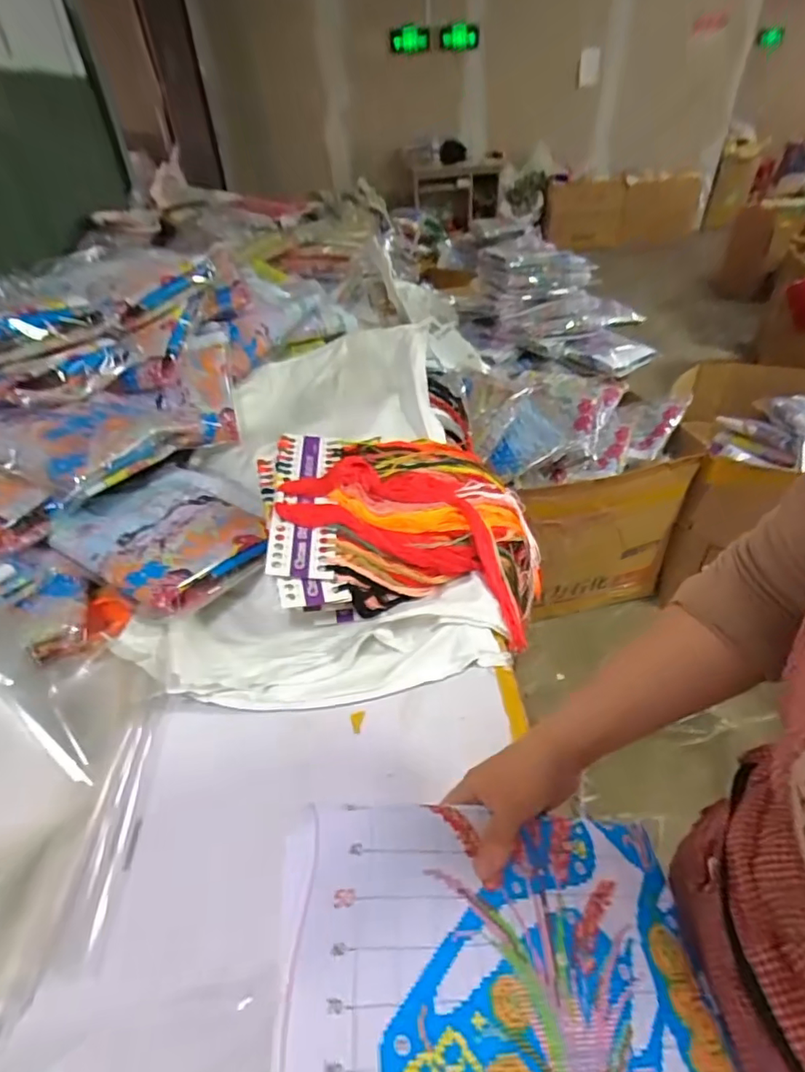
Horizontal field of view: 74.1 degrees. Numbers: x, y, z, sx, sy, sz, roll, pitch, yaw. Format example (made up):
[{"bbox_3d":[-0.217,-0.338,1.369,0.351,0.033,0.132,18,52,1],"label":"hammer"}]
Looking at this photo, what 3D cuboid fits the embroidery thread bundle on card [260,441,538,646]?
[{"bbox_3d":[0.017,-0.005,0.791,0.398,0.217,0.339,-9,40,-6],"label":"embroidery thread bundle on card"}]

